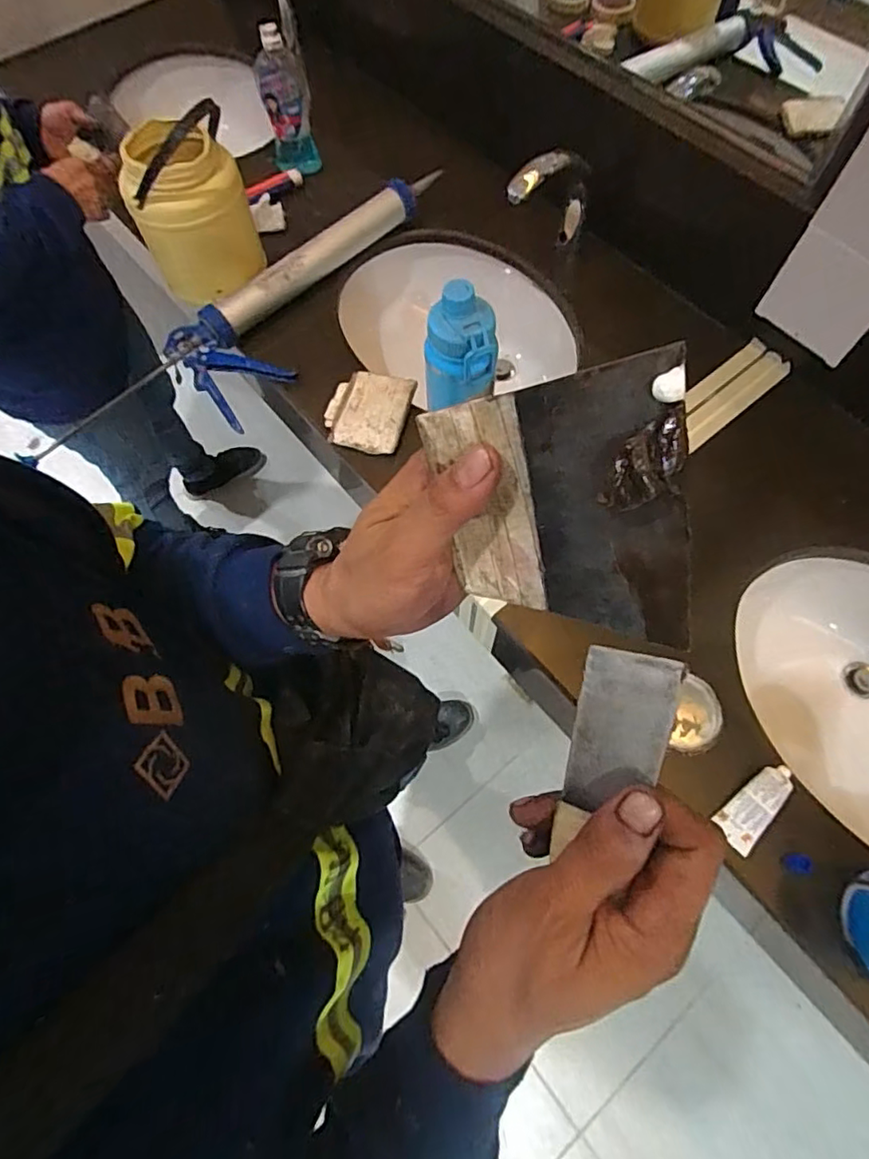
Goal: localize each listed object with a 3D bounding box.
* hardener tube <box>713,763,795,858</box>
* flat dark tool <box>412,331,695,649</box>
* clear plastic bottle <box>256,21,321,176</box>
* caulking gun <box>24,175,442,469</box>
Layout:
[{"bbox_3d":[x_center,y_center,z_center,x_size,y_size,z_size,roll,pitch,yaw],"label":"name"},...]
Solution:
[{"bbox_3d":[0.342,0.240,0.614,0.042,0.010,0.100,39,88,16],"label":"hardener tube"},{"bbox_3d":[0.044,-0.022,0.216,0.095,0.105,0.011,4,35,35],"label":"flat dark tool"},{"bbox_3d":[-0.248,-0.792,0.974,0.077,0.192,0.064,-7,67,-3],"label":"clear plastic bottle"},{"bbox_3d":[-0.191,-0.458,0.916,0.164,0.086,0.627,39,72,16],"label":"caulking gun"}]

